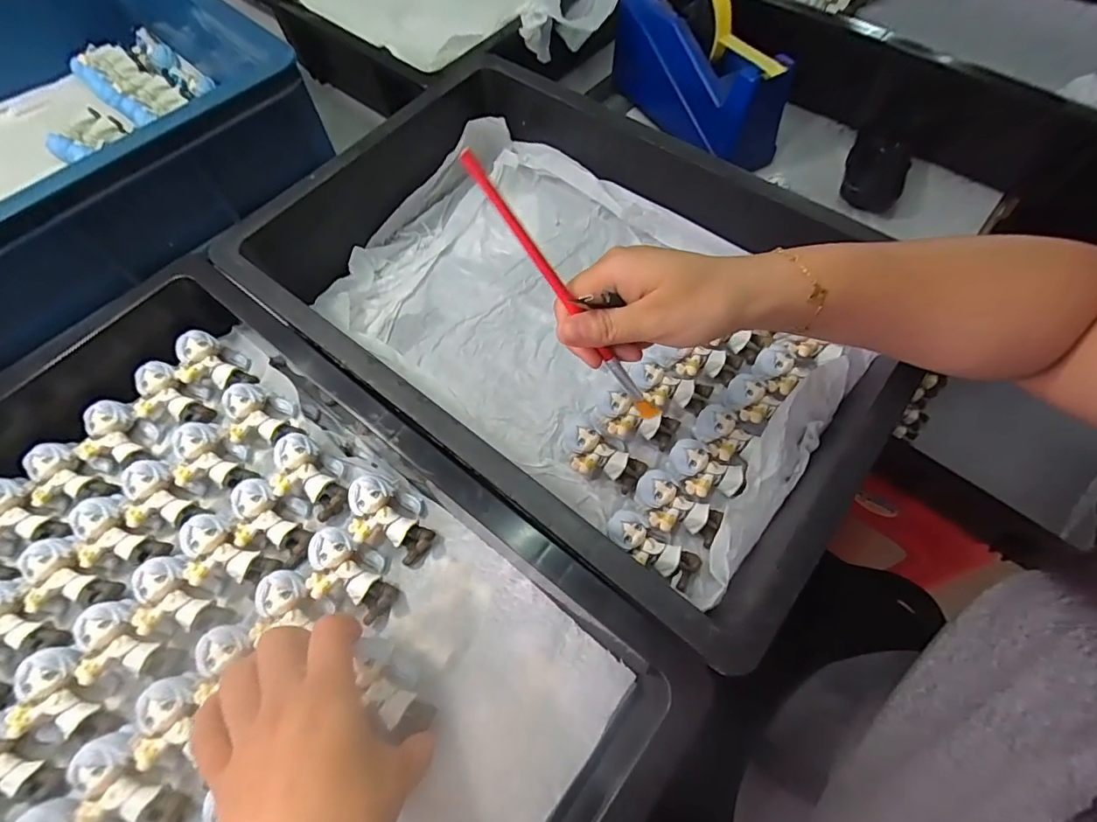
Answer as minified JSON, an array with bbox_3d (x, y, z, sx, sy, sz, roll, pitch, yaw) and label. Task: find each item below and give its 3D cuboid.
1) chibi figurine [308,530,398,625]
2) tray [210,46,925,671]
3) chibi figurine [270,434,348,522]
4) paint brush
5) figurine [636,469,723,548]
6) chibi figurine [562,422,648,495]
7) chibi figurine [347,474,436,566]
[{"bbox_3d":[-0.121,0.101,0.314,0.058,0.026,0.037,25,67,13],"label":"chibi figurine"},{"bbox_3d":[0.011,-0.084,0.398,0.448,0.089,0.308,35,69,17],"label":"tray"},{"bbox_3d":[-0.161,0.044,0.343,0.053,0.025,0.038,35,69,17],"label":"chibi figurine"},{"bbox_3d":[0.010,-0.059,0.264,0.007,0.009,0.165,-45,109,-19],"label":"paint brush"},{"bbox_3d":[0.087,0.068,0.347,0.060,0.018,0.034,30,68,15],"label":"figurine"},{"bbox_3d":[0.035,0.035,0.369,0.065,0.024,0.032,32,68,16],"label":"chibi figurine"},{"bbox_3d":[-0.102,0.069,0.329,0.056,0.030,0.040,27,67,14],"label":"chibi figurine"}]

